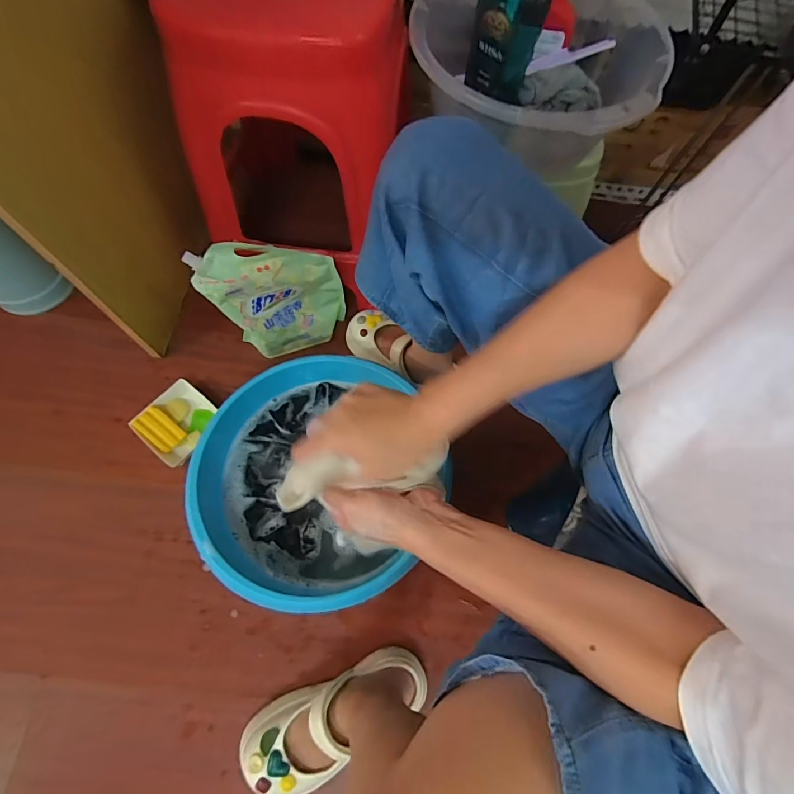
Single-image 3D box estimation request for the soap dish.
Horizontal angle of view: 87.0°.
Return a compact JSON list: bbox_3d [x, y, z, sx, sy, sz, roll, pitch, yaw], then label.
[{"bbox_3d":[-0.395,0.041,0.751,0.120,0.030,0.123,37,73,14],"label":"soap dish"}]

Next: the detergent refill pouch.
[{"bbox_3d":[-0.196,-0.159,0.711,0.207,0.249,0.058,-15,69,-5],"label":"detergent refill pouch"}]

